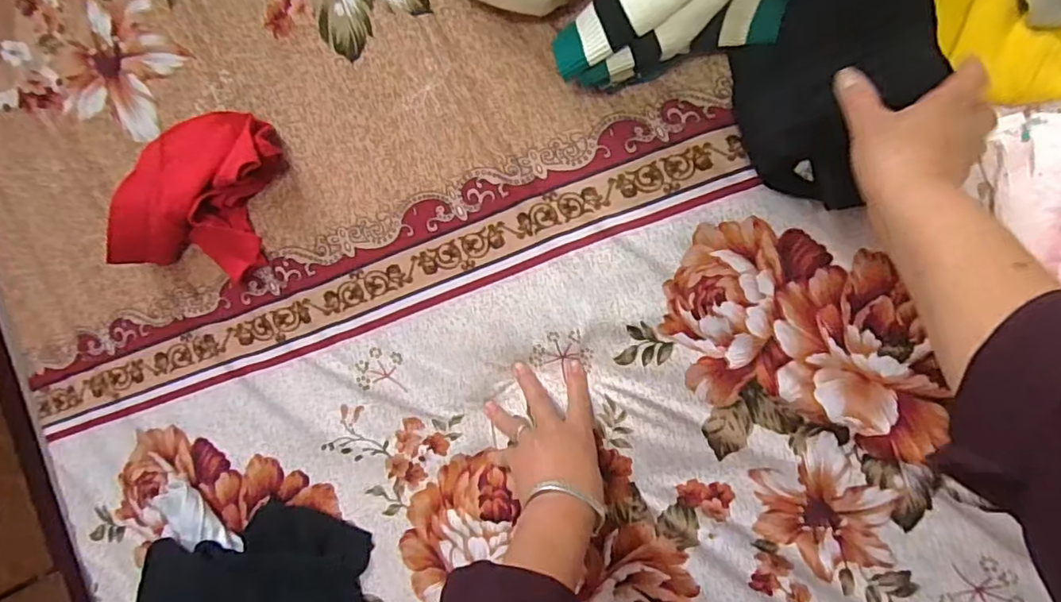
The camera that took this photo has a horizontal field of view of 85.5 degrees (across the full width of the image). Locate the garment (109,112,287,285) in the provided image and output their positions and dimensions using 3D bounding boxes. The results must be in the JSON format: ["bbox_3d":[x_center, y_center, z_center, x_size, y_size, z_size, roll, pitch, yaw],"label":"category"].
[{"bbox_3d":[-0.302,-0.101,0.525,0.111,0.065,0.150,14,94,8],"label":"garment"}]

